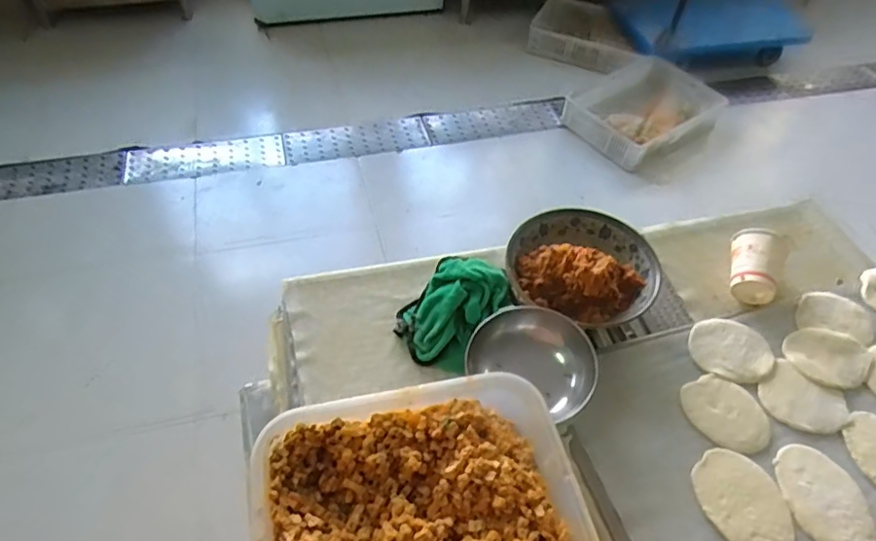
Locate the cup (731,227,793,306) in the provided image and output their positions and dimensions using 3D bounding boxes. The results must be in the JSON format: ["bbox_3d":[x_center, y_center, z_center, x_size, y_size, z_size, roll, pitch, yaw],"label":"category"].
[{"bbox_3d":[0.442,-0.008,0.782,0.075,0.069,0.089,24,53,16],"label":"cup"}]

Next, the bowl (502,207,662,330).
[{"bbox_3d":[0.193,-0.008,0.758,0.193,0.083,0.170,12,50,7],"label":"bowl"}]

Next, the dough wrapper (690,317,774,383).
[{"bbox_3d":[0.376,0.101,0.722,0.097,0.004,0.091,1,52,-1],"label":"dough wrapper"}]

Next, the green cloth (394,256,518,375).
[{"bbox_3d":[0.025,0.045,0.725,0.112,0.072,0.164,33,56,23],"label":"green cloth"}]

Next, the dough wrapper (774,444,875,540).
[{"bbox_3d":[0.418,0.247,0.607,0.080,0.006,0.116,-6,52,-8],"label":"dough wrapper"}]

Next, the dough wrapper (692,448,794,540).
[{"bbox_3d":[0.327,0.250,0.598,0.082,0.007,0.119,-12,51,-13],"label":"dough wrapper"}]

